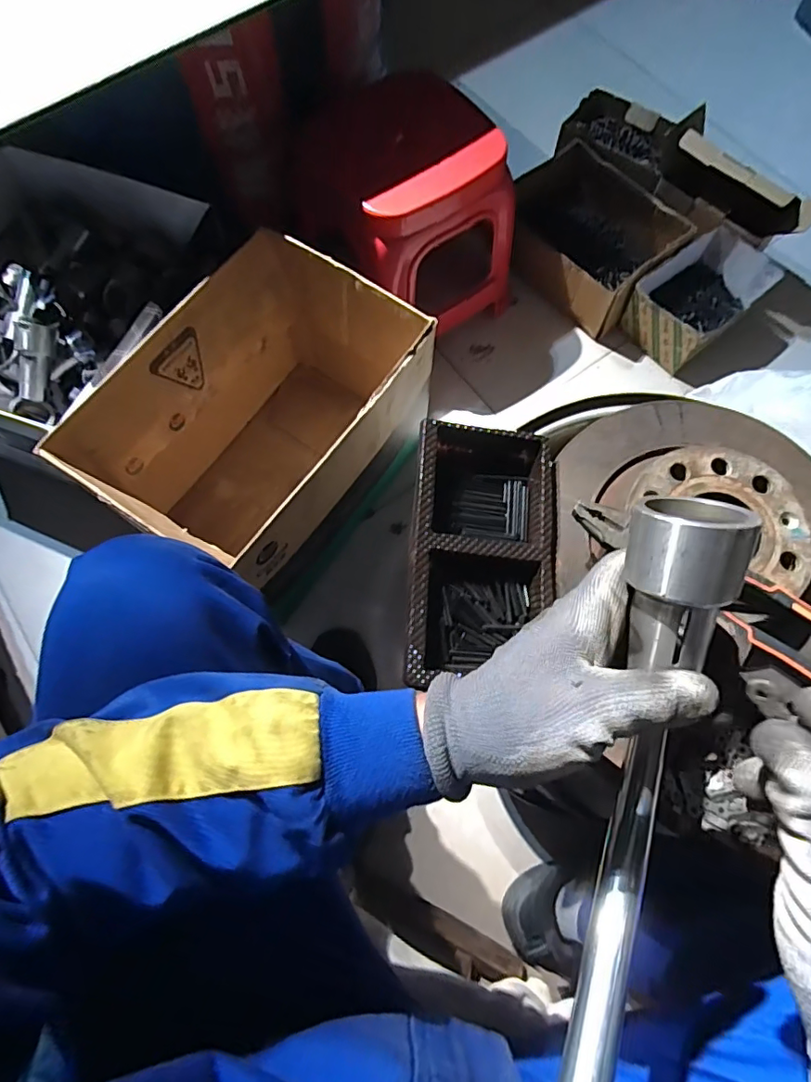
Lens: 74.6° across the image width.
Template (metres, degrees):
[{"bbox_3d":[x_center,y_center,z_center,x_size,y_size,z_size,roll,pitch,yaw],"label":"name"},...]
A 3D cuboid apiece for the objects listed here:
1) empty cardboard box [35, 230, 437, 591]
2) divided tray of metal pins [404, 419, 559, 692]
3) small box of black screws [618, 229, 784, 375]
[{"bbox_3d":[-0.175,-0.134,0.721,0.260,0.291,0.373,34,76,11],"label":"empty cardboard box"},{"bbox_3d":[0.068,-0.003,0.455,0.121,0.050,0.209,5,72,2],"label":"divided tray of metal pins"},{"bbox_3d":[0.498,-0.415,0.920,0.211,0.103,0.151,-41,76,-11],"label":"small box of black screws"}]

